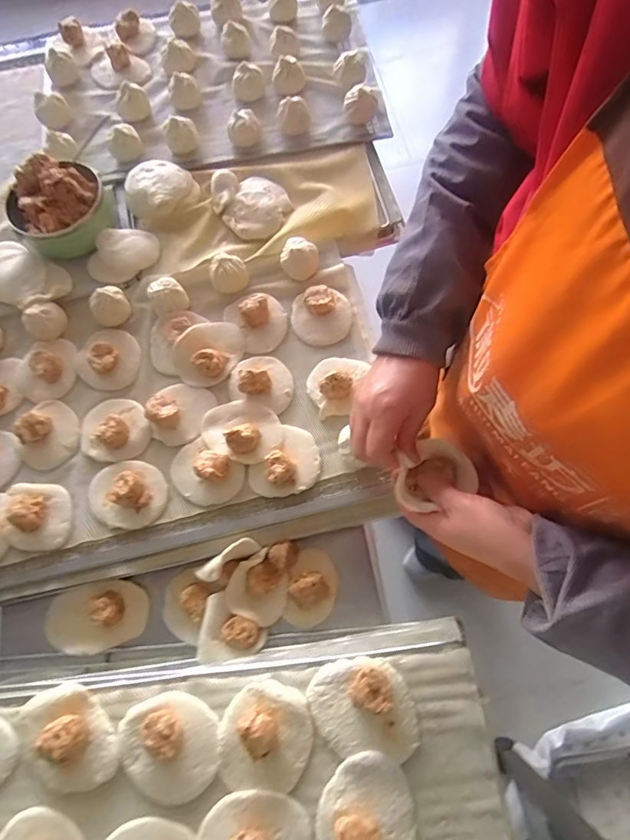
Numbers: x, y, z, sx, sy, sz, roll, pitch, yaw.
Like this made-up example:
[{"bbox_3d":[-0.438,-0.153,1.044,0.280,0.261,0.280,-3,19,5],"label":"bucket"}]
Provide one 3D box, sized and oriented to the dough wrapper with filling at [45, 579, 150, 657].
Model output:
[{"bbox_3d":[-0.275,0.247,0.575,0.124,0.029,0.080,-11,69,0],"label":"dough wrapper with filling"}]

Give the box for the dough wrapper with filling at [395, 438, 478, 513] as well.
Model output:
[{"bbox_3d":[0.112,0.051,0.442,0.077,0.020,0.059,-20,72,-5],"label":"dough wrapper with filling"}]

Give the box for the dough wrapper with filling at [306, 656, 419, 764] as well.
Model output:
[{"bbox_3d":[0.048,0.286,0.450,0.094,0.032,0.096,-1,70,3],"label":"dough wrapper with filling"}]

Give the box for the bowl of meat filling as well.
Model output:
[{"bbox_3d":[-0.389,-0.325,0.706,0.144,0.077,0.131,-27,70,-6],"label":"bowl of meat filling"}]

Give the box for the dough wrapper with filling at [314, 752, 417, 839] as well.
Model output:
[{"bbox_3d":[0.048,0.370,0.417,0.088,0.032,0.107,14,71,9],"label":"dough wrapper with filling"}]

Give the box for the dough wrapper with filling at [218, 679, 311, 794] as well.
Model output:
[{"bbox_3d":[-0.050,0.308,0.444,0.089,0.037,0.090,-1,70,3],"label":"dough wrapper with filling"}]

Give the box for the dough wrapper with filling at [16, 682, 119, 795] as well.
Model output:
[{"bbox_3d":[-0.249,0.317,0.454,0.081,0.031,0.103,-37,72,-10],"label":"dough wrapper with filling"}]

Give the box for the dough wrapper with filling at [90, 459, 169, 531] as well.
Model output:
[{"bbox_3d":[-0.241,0.092,0.583,0.101,0.026,0.087,12,71,8],"label":"dough wrapper with filling"}]

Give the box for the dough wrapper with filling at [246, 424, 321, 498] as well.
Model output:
[{"bbox_3d":[-0.035,0.056,0.579,0.074,0.034,0.097,38,76,16],"label":"dough wrapper with filling"}]

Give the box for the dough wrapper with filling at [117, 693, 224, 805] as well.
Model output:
[{"bbox_3d":[-0.146,0.320,0.446,0.100,0.028,0.087,15,71,9],"label":"dough wrapper with filling"}]

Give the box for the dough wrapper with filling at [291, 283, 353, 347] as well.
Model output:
[{"bbox_3d":[0.011,-0.147,0.643,0.084,0.035,0.079,-1,70,3],"label":"dough wrapper with filling"}]

